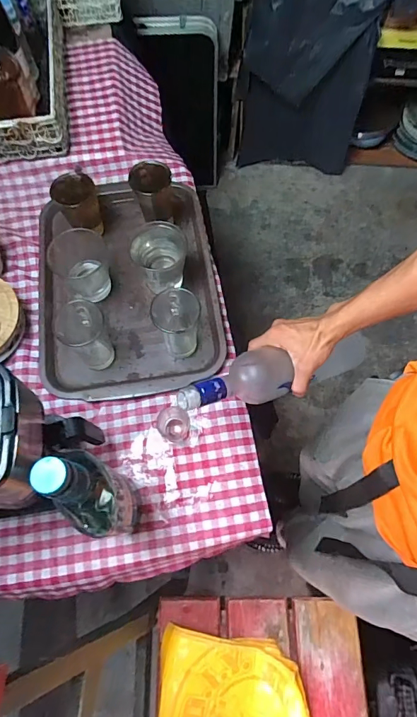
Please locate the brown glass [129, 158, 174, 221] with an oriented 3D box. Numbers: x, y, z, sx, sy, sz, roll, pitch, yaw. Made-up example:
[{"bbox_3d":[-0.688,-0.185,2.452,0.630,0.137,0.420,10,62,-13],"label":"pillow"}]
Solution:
[{"bbox_3d":[-0.097,-0.291,0.727,0.065,0.093,0.075,-11,67,-4],"label":"brown glass"}]

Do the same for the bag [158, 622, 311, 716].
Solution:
[{"bbox_3d":[0.042,0.571,0.709,0.251,0.062,0.167,4,68,4],"label":"bag"}]

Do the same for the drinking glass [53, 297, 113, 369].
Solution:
[{"bbox_3d":[-0.189,-0.034,0.648,0.071,0.101,0.077,0,67,0],"label":"drinking glass"}]

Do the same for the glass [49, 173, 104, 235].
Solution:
[{"bbox_3d":[-0.227,-0.266,0.733,0.070,0.095,0.079,-21,69,-8],"label":"glass"}]

